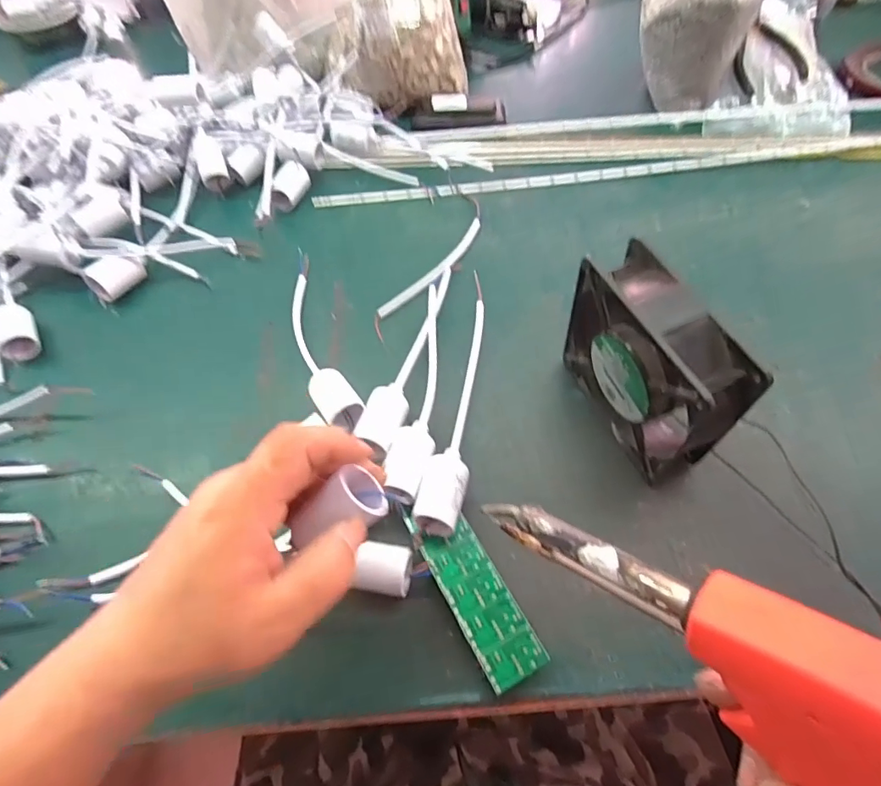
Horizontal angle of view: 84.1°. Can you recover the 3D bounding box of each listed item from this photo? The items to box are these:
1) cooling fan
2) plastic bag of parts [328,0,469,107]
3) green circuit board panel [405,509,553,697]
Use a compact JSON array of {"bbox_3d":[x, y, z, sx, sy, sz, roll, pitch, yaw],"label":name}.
[{"bbox_3d":[0.133,-0.015,0.324,0.044,0.126,0.123,-24,61,-10],"label":"cooling fan"},{"bbox_3d":[-0.047,-0.398,0.543,0.141,0.121,0.076,-22,60,-9],"label":"plastic bag of parts"},{"bbox_3d":[0.020,0.118,0.301,0.035,0.004,0.112,-25,60,-16],"label":"green circuit board panel"}]

